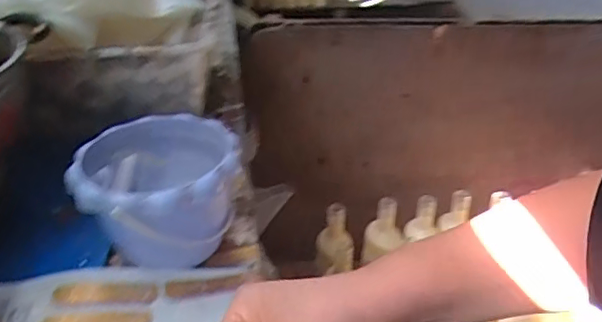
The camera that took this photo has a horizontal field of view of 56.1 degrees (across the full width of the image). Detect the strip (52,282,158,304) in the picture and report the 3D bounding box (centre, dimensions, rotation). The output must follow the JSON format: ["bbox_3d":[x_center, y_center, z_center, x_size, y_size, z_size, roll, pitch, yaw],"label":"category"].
[{"bbox_3d":[-0.180,0.122,0.522,0.090,0.005,0.024,4,46,-8],"label":"strip"}]

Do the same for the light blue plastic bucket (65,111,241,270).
[{"bbox_3d":[-0.141,0.041,0.566,0.154,0.112,0.148,-18,35,-28],"label":"light blue plastic bucket"}]

